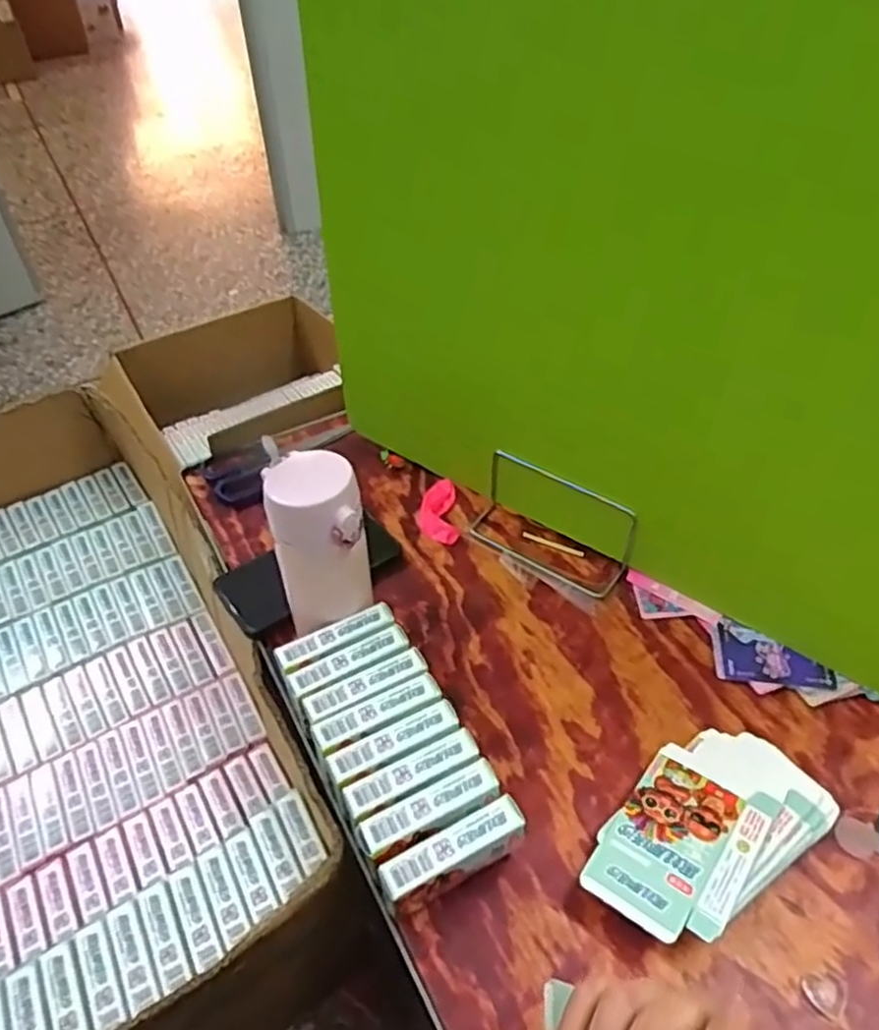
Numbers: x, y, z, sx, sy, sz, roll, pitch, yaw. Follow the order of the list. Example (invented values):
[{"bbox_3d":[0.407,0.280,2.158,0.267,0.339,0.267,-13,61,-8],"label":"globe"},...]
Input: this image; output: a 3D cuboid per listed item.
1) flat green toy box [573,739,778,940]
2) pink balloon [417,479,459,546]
[{"bbox_3d":[0.164,0.219,0.481,0.086,0.006,0.129,23,44,33],"label":"flat green toy box"},{"bbox_3d":[-0.002,-0.003,0.733,0.039,0.011,0.083,-2,45,0],"label":"pink balloon"}]

